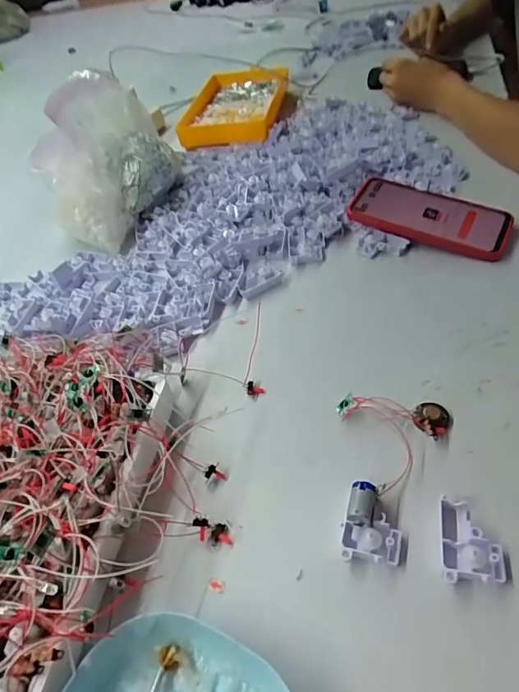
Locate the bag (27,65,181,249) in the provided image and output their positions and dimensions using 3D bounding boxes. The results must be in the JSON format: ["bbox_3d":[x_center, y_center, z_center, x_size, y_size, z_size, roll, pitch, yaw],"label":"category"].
[{"bbox_3d":[-0.189,-0.242,0.619,0.114,0.162,0.173,18,52,27],"label":"bag"}]

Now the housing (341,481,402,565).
[{"bbox_3d":[0.073,0.115,0.311,0.035,0.025,0.045,3,47,15],"label":"housing"}]

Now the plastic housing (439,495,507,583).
[{"bbox_3d":[0.131,0.119,0.298,0.035,0.010,0.053,3,47,16],"label":"plastic housing"}]

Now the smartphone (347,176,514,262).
[{"bbox_3d":[0.186,-0.144,0.526,0.161,0.016,0.079,24,61,17],"label":"smartphone"}]

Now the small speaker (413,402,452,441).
[{"bbox_3d":[0.130,0.054,0.362,0.027,0.010,0.030,9,49,21],"label":"small speaker"}]

